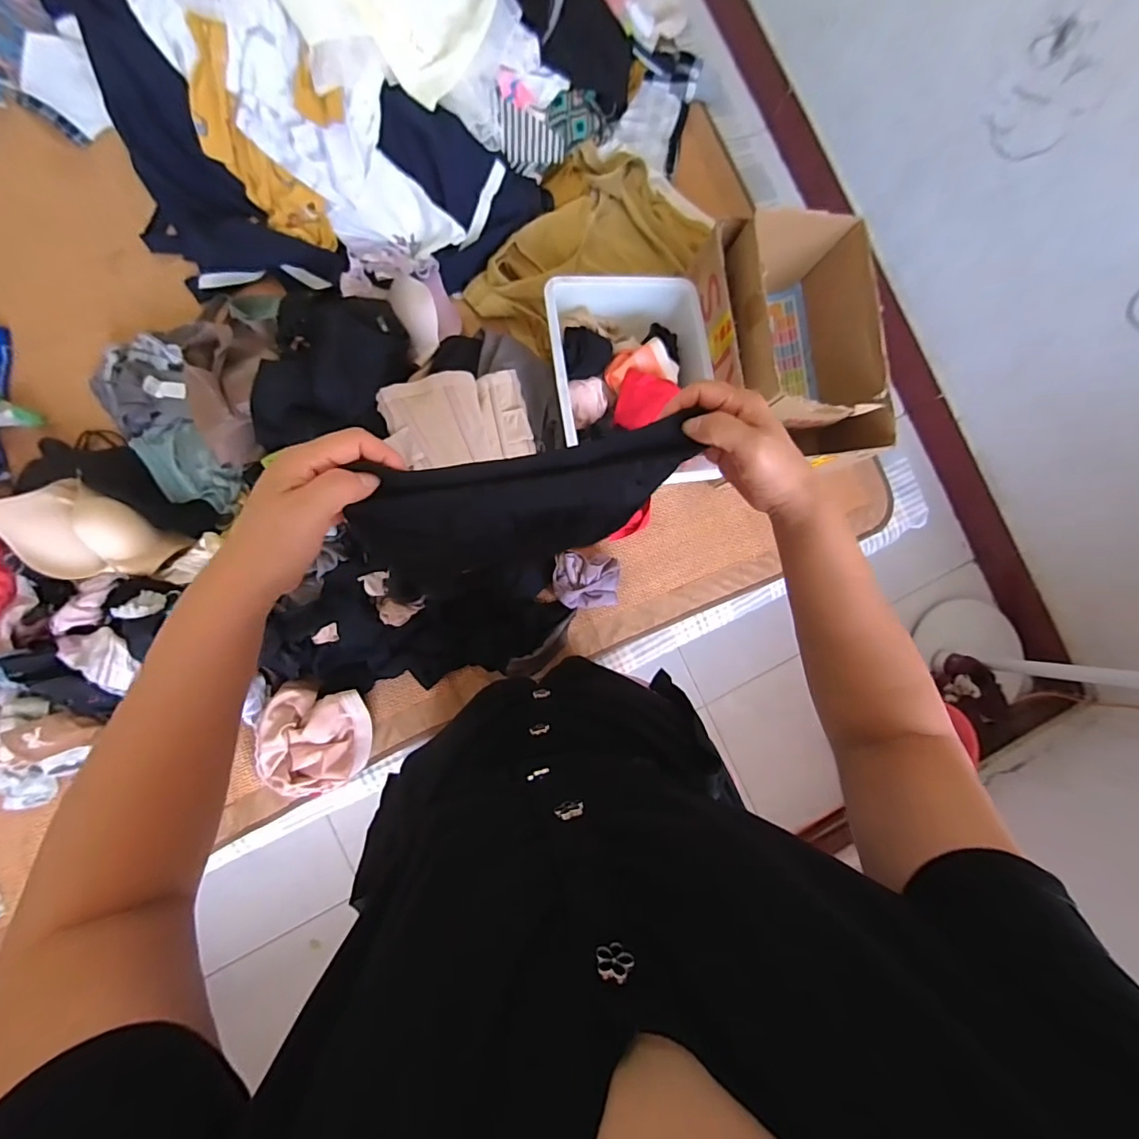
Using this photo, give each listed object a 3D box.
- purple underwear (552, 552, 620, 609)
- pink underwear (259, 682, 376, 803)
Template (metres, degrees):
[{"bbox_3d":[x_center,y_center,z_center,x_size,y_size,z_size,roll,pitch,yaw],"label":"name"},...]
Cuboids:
[{"bbox_3d":[0.032,0.017,0.887,0.122,0.056,0.101,-3,85,-8],"label":"purple underwear"},{"bbox_3d":[-0.403,0.271,0.788,0.164,0.038,0.167,1,85,-8],"label":"pink underwear"}]

